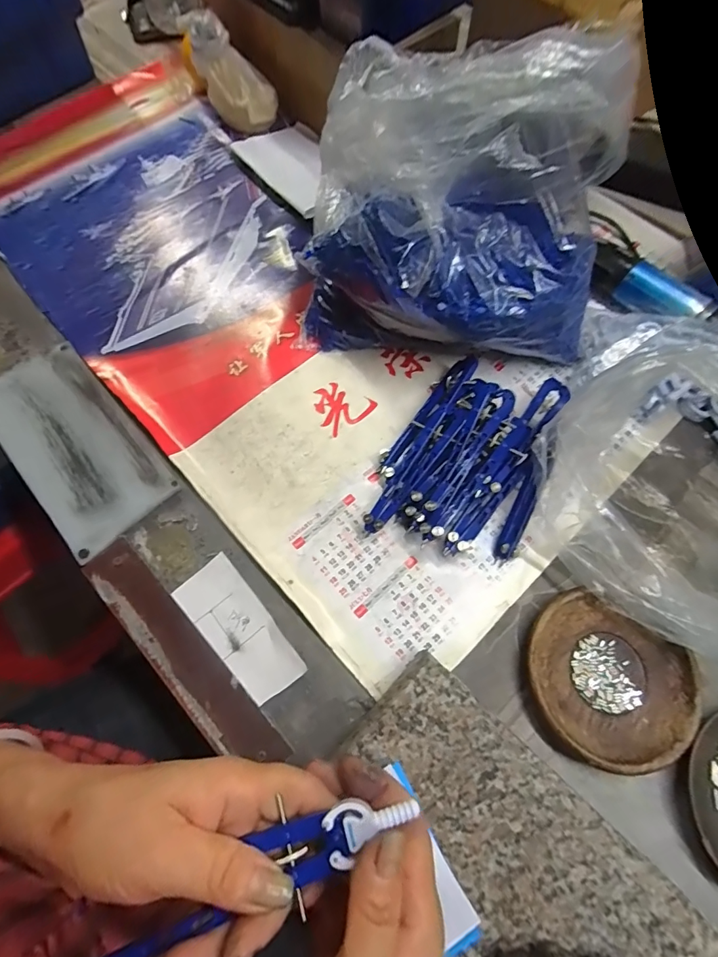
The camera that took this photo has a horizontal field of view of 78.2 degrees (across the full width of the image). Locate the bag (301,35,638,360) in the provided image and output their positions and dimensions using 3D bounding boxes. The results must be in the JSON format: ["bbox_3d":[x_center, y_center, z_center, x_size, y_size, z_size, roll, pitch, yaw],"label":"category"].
[{"bbox_3d":[0.064,-0.180,0.331,0.234,0.212,0.103,23,70,9],"label":"bag"}]

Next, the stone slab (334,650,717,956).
[{"bbox_3d":[0.092,0.242,0.258,0.249,0.027,0.129,42,74,16],"label":"stone slab"}]

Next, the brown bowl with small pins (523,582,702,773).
[{"bbox_3d":[0.169,0.140,0.304,0.108,0.016,0.097,32,72,13],"label":"brown bowl with small pins"}]

